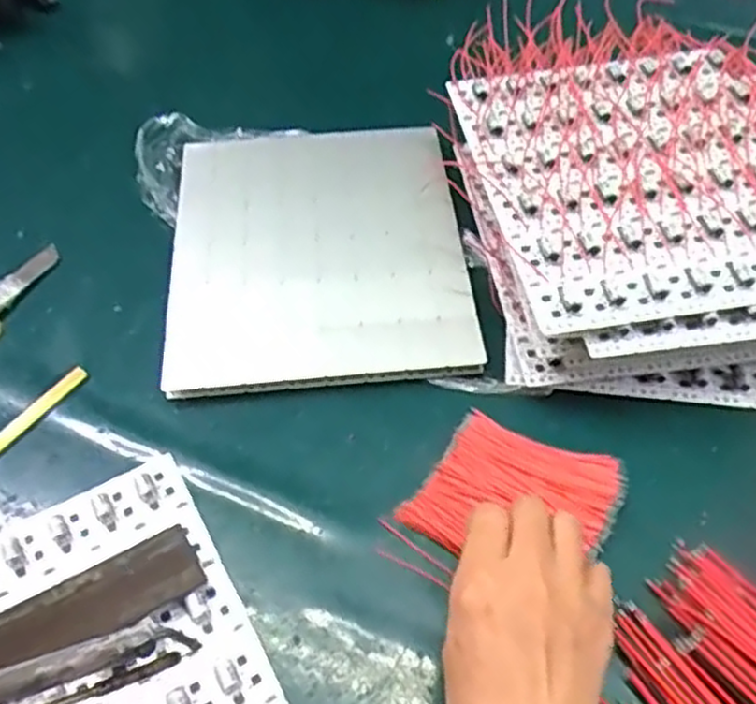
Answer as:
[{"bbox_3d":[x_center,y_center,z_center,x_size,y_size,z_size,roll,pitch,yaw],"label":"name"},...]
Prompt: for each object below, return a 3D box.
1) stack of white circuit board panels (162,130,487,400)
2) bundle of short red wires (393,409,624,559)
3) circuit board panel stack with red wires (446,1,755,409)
[{"bbox_3d":[-0.043,-0.078,0.528,0.199,0.018,0.231,-6,57,-1],"label":"stack of white circuit board panels"},{"bbox_3d":[0.079,0.080,0.429,0.107,0.016,0.085,20,59,17],"label":"bundle of short red wires"},{"bbox_3d":[0.183,-0.116,0.532,0.236,0.087,0.330,-7,54,-4],"label":"circuit board panel stack with red wires"}]

